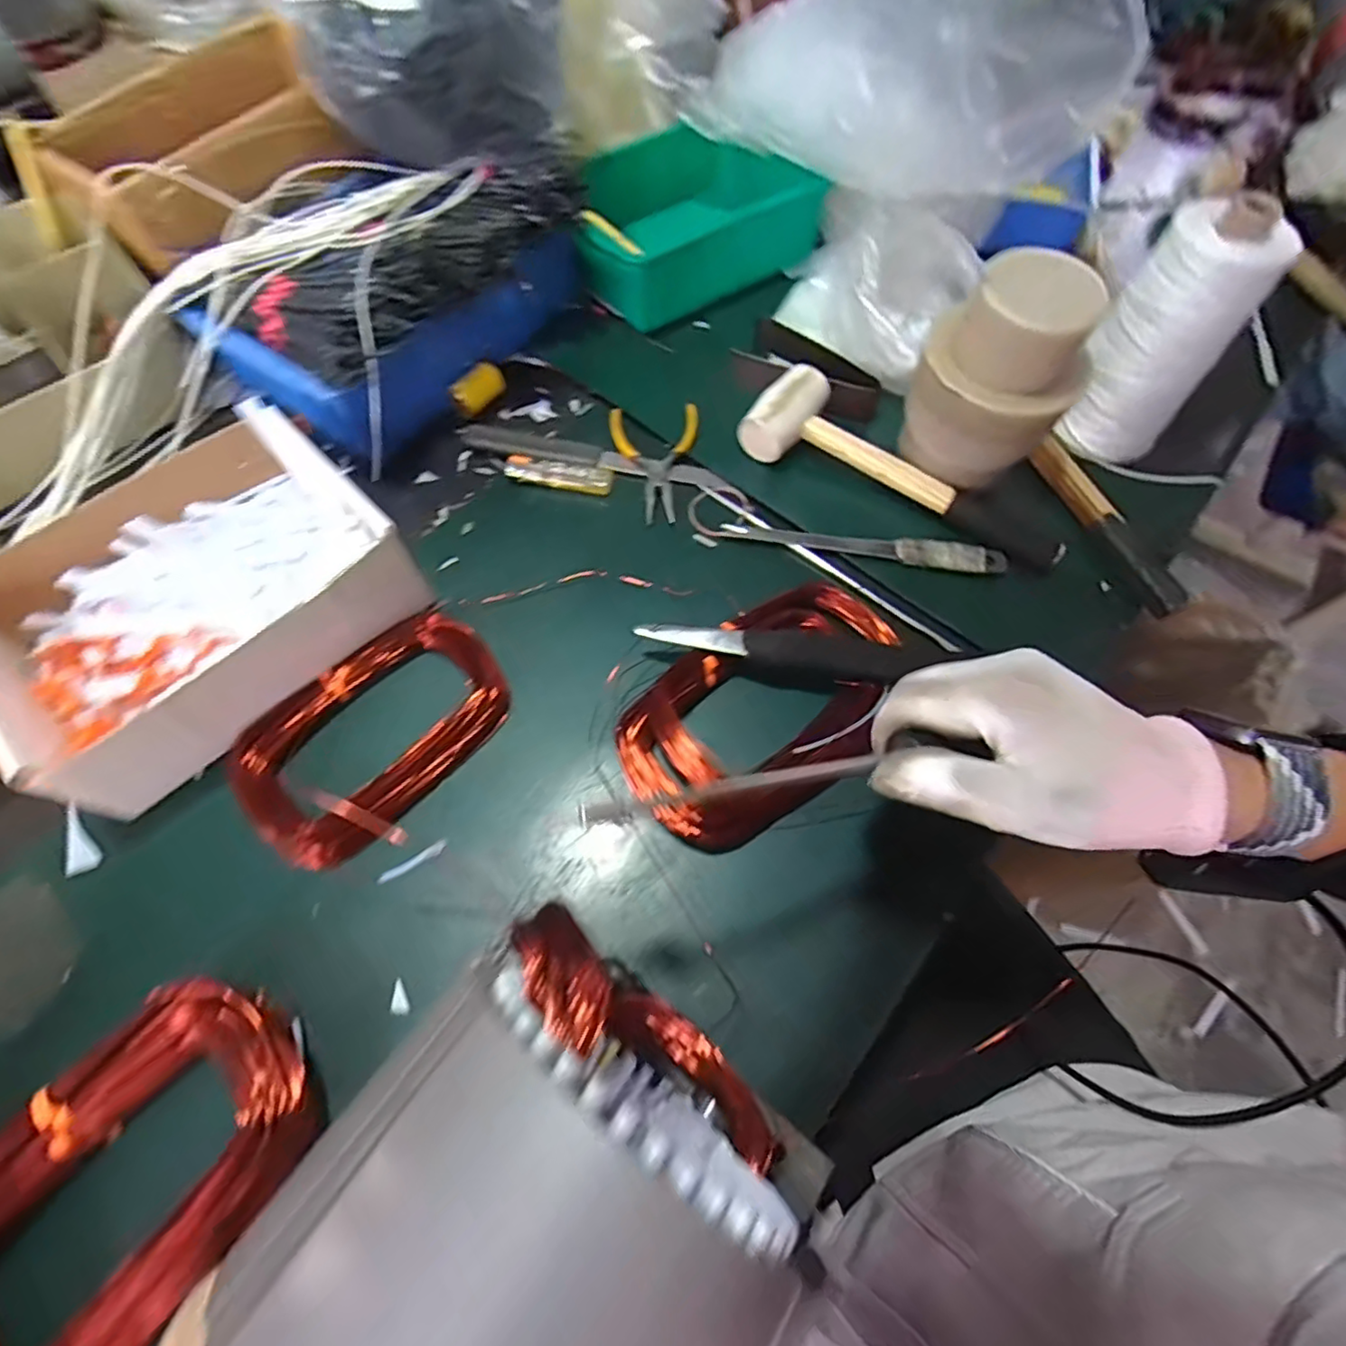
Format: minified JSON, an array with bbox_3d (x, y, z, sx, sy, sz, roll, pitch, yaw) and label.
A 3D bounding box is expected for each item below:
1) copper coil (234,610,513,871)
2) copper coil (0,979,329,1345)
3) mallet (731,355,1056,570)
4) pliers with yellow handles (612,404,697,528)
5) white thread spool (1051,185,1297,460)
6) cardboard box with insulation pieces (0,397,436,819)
[{"bbox_3d":[-0.200,0.033,0.416,0.111,0.028,0.174,37,69,16],"label":"copper coil"},{"bbox_3d":[-0.265,0.248,0.300,0.176,0.040,0.122,-39,70,-17],"label":"copper coil"},{"bbox_3d":[0.187,-0.168,0.497,0.262,0.040,0.082,25,66,11],"label":"mallet"},{"bbox_3d":[-0.016,-0.174,0.520,0.073,0.014,0.115,0,64,0],"label":"pliers with yellow handles"},{"bbox_3d":[0.360,-0.244,0.464,0.082,0.174,0.084,0,64,0],"label":"white thread spool"},{"bbox_3d":[-0.323,-0.052,0.431,0.195,0.074,0.246,40,70,17],"label":"cardboard box with insulation pieces"}]

